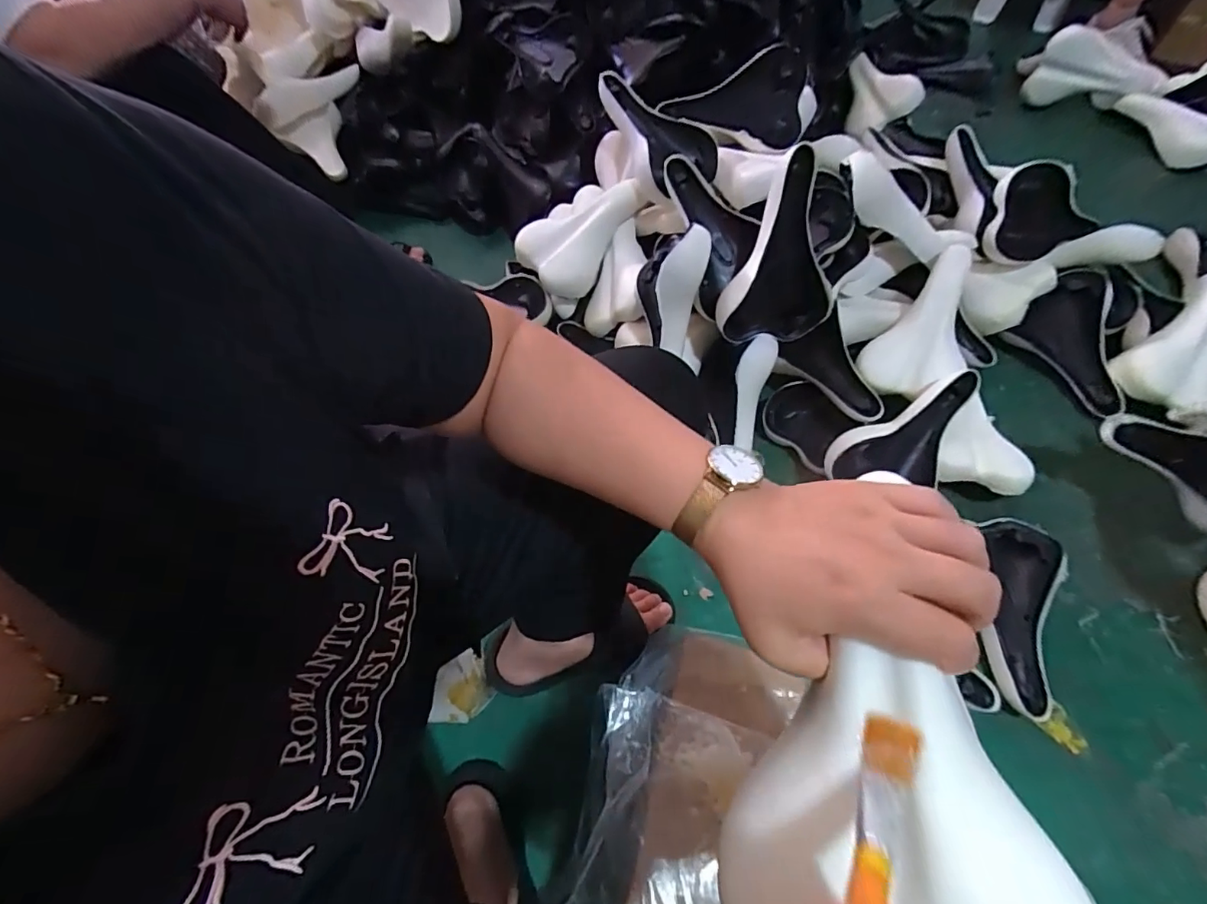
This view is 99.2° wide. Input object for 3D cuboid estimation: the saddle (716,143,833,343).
[{"bbox_3d":[0.271,-0.277,0.740,0.164,0.269,0.066,12,30,-4],"label":"saddle"}]

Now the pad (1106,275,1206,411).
[{"bbox_3d":[0.964,-0.187,0.846,0.133,0.052,0.242,34,89,20],"label":"pad"}]

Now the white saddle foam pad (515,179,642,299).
[{"bbox_3d":[-0.037,-0.385,0.946,0.240,0.136,0.130,-17,60,-7],"label":"white saddle foam pad"}]

